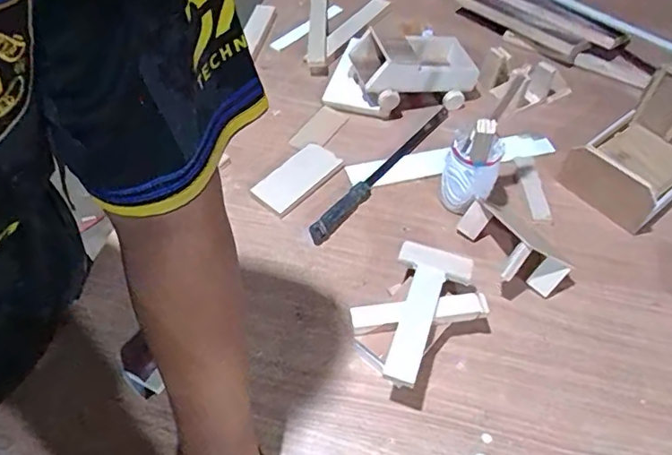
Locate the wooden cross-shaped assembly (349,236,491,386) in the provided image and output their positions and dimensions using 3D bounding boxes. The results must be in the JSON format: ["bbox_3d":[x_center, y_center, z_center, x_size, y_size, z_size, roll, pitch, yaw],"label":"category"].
[{"bbox_3d":[0.080,0.092,0.571,0.153,0.059,0.110,-37,61,-26],"label":"wooden cross-shaped assembly"}]

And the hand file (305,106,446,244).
[{"bbox_3d":[0.066,-0.078,0.728,0.023,0.031,0.294,32,56,24],"label":"hand file"}]

